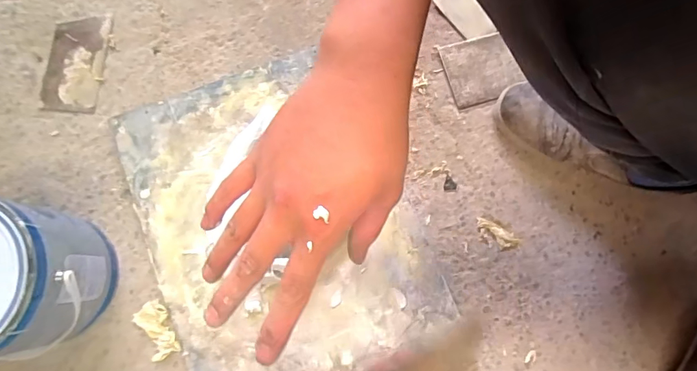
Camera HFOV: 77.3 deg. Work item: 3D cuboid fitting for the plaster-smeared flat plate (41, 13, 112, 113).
[{"bbox_3d":[-0.371,-0.169,0.596,0.074,0.008,0.140,5,81,-1],"label":"plaster-smeared flat plate"}]

